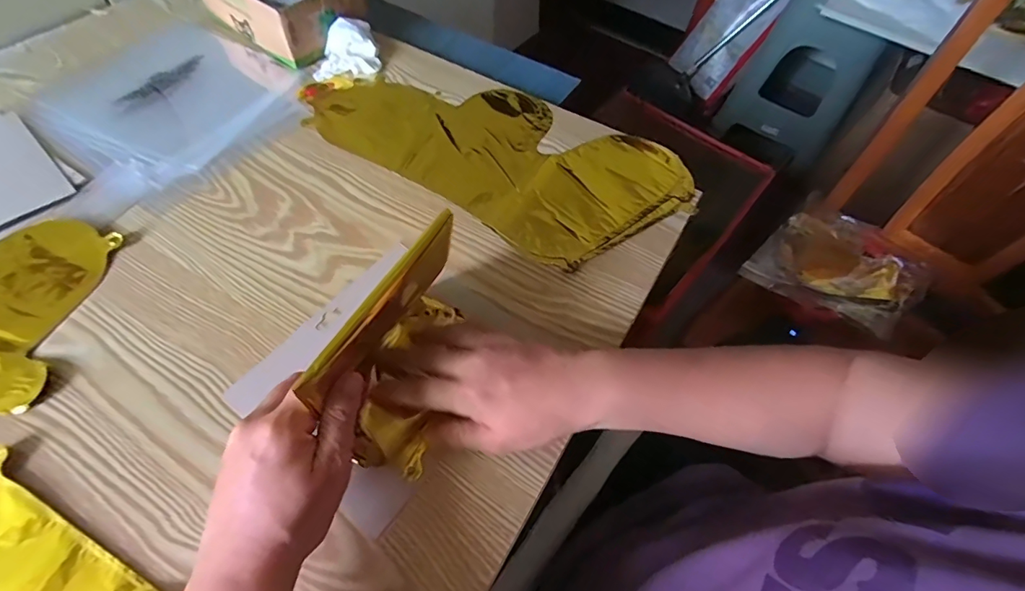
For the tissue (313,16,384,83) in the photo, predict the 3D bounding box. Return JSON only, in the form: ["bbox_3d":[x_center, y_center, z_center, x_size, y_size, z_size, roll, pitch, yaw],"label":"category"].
[{"bbox_3d":[-0.208,-0.308,0.582,0.079,0.036,0.073,-16,58,-13],"label":"tissue"}]

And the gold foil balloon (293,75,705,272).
[{"bbox_3d":[-0.025,-0.175,0.529,0.420,0.012,0.205,31,60,17],"label":"gold foil balloon"}]

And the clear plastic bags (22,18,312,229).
[{"bbox_3d":[-0.397,-0.222,0.536,0.274,0.012,0.271,35,61,19],"label":"clear plastic bags"}]

